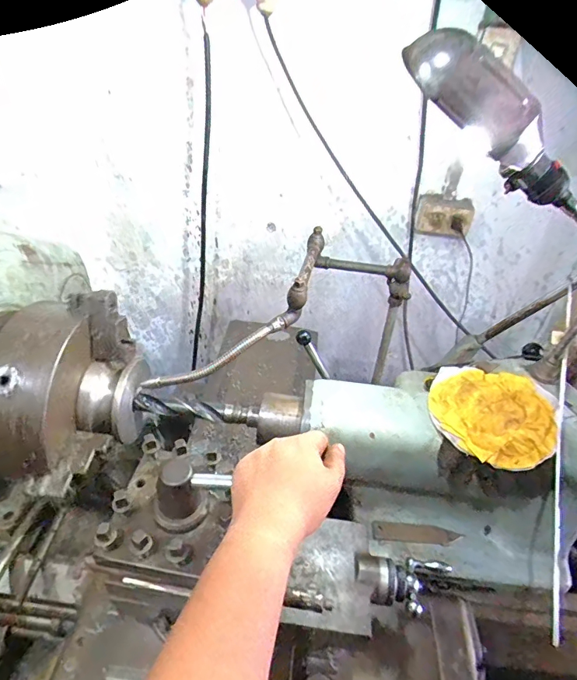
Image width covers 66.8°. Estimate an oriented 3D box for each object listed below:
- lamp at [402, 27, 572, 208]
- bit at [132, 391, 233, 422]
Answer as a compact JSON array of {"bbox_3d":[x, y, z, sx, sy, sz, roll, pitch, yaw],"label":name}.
[{"bbox_3d":[0.198,-0.200,0.405,0.212,0.061,0.047,36,34,-20],"label":"lamp"},{"bbox_3d":[-0.157,0.103,0.660,0.148,0.025,0.023,7,38,0],"label":"bit"}]

